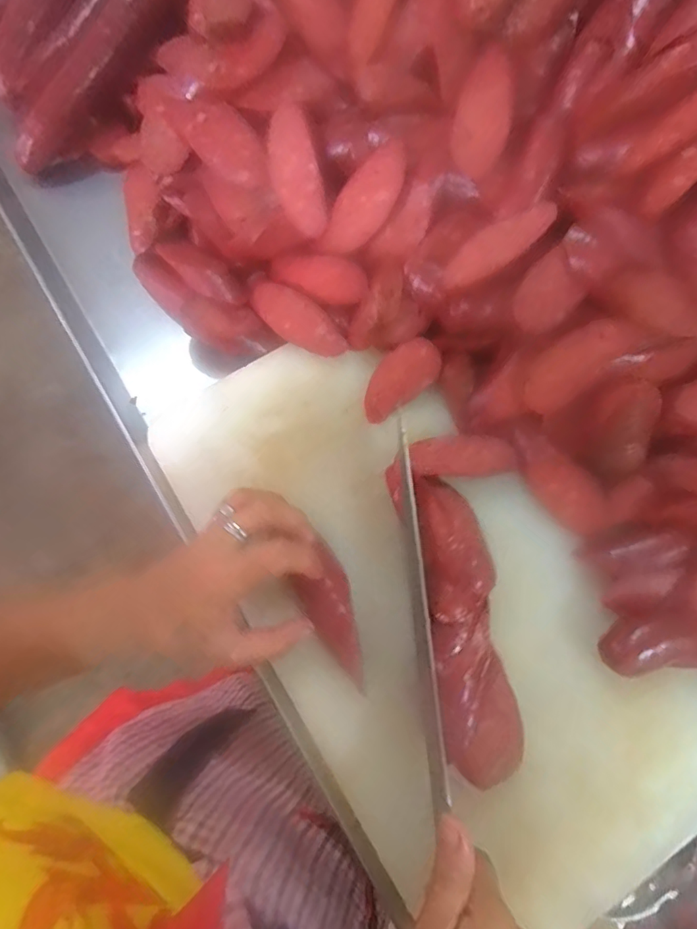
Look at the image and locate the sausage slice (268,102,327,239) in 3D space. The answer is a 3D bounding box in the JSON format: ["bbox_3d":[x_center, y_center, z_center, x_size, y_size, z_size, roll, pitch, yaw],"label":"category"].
[{"bbox_3d":[-0.039,-0.213,0.378,0.038,0.005,0.087,-6,104,31],"label":"sausage slice"}]

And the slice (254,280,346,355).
[{"bbox_3d":[-0.039,-0.112,0.403,0.080,0.010,0.037,43,79,8],"label":"slice"}]

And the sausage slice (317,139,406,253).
[{"bbox_3d":[0.012,-0.186,0.367,0.035,0.005,0.083,44,111,9],"label":"sausage slice"}]

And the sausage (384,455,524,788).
[{"bbox_3d":[0.073,0.096,0.341,0.052,0.043,0.201,-10,77,-4],"label":"sausage"}]

